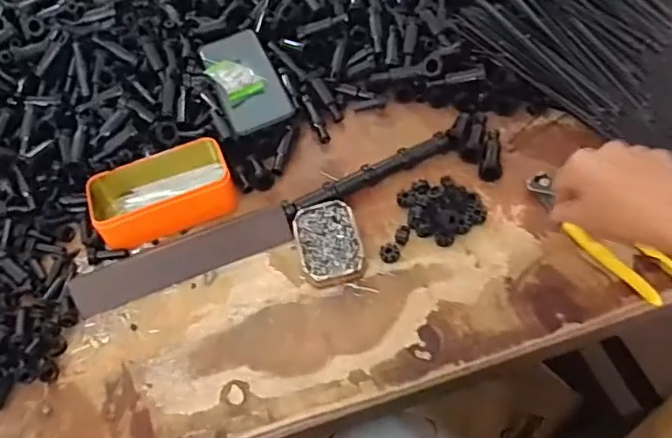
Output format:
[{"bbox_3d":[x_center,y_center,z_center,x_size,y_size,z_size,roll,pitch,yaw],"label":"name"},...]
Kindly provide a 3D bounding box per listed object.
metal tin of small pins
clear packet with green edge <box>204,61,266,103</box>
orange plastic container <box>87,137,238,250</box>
[{"bbox_3d":[-0.007,0.026,0.570,0.059,0.026,0.091,-13,52,-4],"label":"metal tin of small pins"},{"bbox_3d":[-0.120,-0.170,0.685,0.045,0.018,0.069,-32,56,-17],"label":"clear packet with green edge"},{"bbox_3d":[-0.187,-0.027,0.619,0.149,0.046,0.081,-19,53,-9],"label":"orange plastic container"}]

